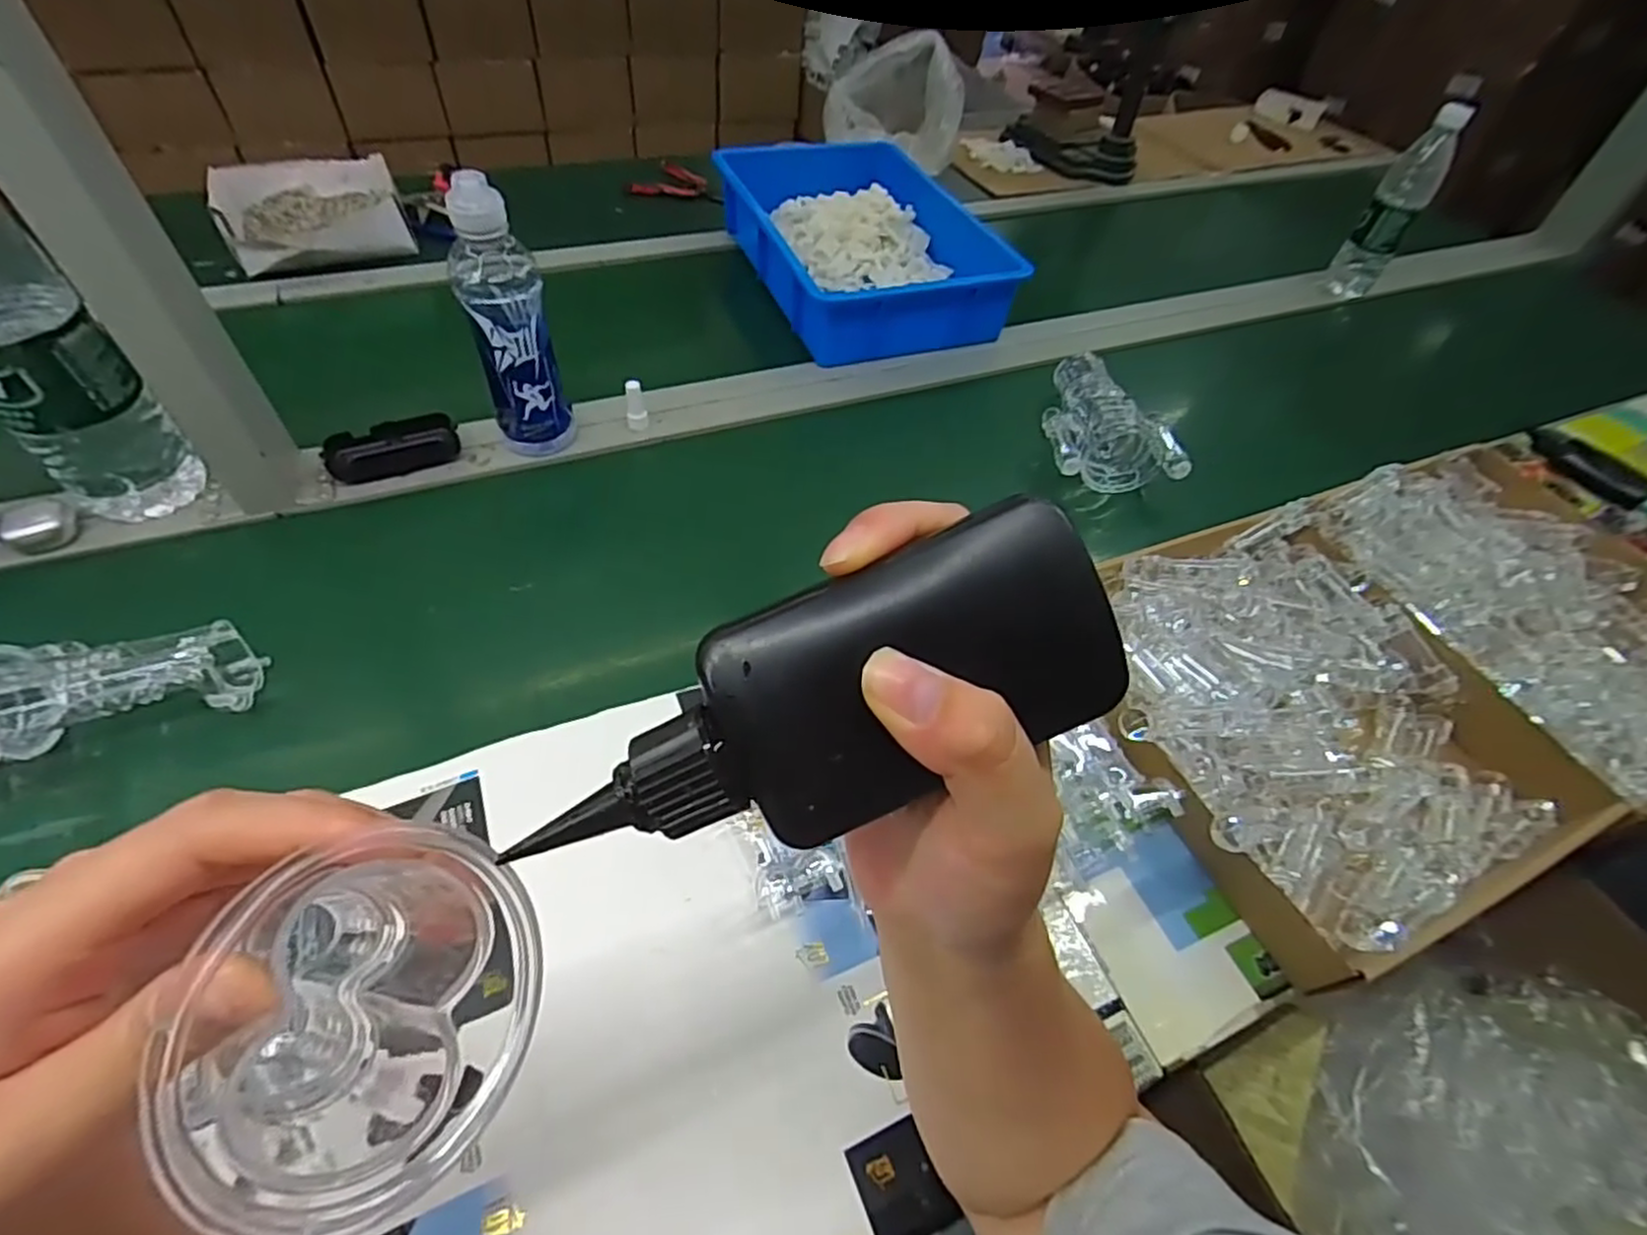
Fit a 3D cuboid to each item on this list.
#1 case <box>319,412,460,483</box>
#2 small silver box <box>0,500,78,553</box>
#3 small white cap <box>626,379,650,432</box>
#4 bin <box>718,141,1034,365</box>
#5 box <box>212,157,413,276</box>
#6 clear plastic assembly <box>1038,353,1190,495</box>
[{"bbox_3d":[-0.405,-0.161,0.676,0.110,0.031,0.049,-20,56,-21],"label":"case"},{"bbox_3d":[-0.634,-0.074,0.580,0.044,0.029,0.046,37,57,21],"label":"small silver box"},{"bbox_3d":[-0.188,-0.211,0.717,0.020,0.052,0.016,-10,53,-14],"label":"small white cap"},{"bbox_3d":[0.051,-0.488,0.932,0.282,0.095,0.390,-15,54,-17],"label":"bin"},{"bbox_3d":[-0.644,-0.516,0.904,0.204,0.053,0.212,-24,58,-23],"label":"box"},{"bbox_3d":[0.297,-0.217,0.767,0.126,0.052,0.197,4,51,-3],"label":"clear plastic assembly"}]

